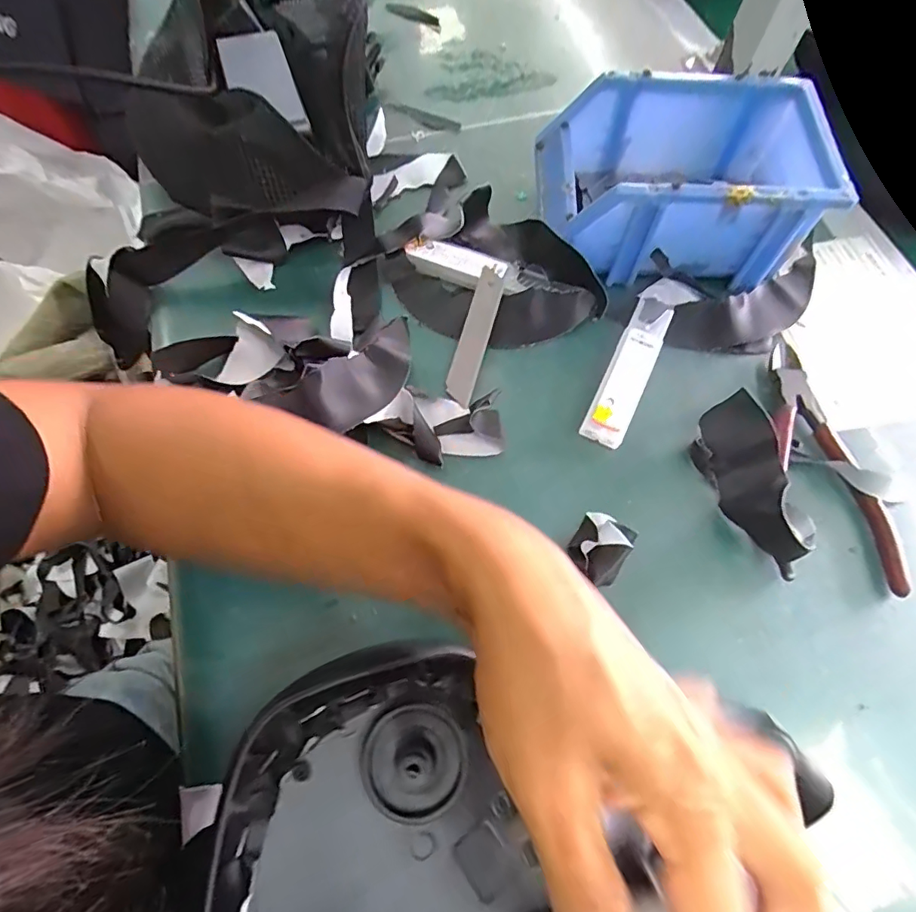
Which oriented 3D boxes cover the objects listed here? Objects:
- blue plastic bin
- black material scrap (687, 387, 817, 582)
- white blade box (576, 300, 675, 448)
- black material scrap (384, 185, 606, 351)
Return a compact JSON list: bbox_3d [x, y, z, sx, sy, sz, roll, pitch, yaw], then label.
[{"bbox_3d":[0.145,-0.188,0.365,0.168,0.074,0.125,0,65,-2],"label":"blue plastic bin"},{"bbox_3d":[0.168,0.014,0.301,0.040,0.030,0.098,-18,67,-10],"label":"black material scrap"},{"bbox_3d":[0.110,-0.057,0.339,0.027,0.015,0.112,25,66,9],"label":"white blade box"},{"bbox_3d":[0.023,-0.123,0.359,0.107,0.031,0.122,-34,71,-17],"label":"black material scrap"}]

